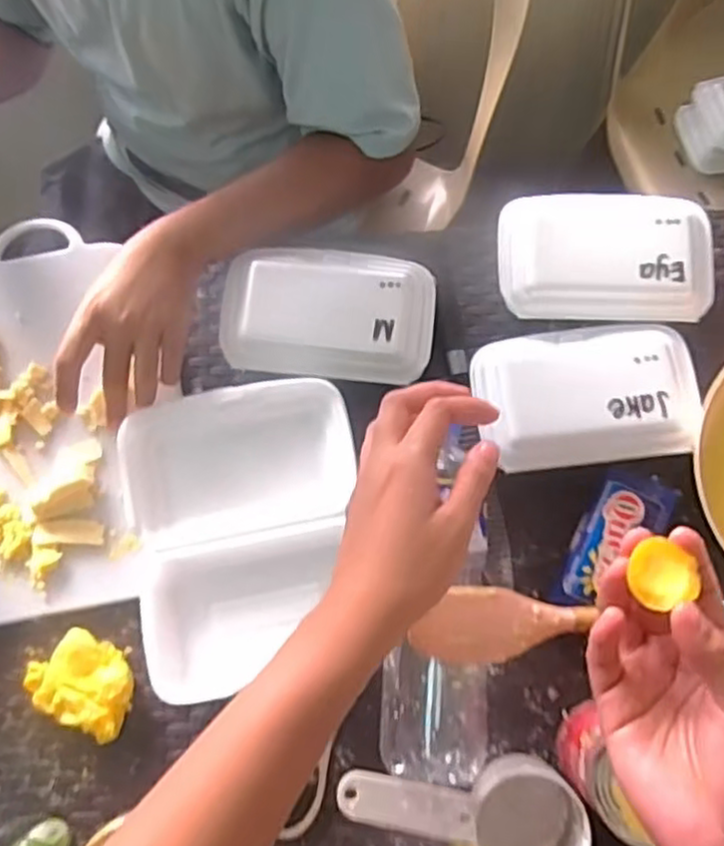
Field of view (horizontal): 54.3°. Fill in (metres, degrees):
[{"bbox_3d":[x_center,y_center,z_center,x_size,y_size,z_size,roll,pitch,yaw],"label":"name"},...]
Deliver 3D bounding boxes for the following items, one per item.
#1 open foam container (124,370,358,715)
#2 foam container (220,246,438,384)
[{"bbox_3d":[-0.092,0.089,0.573,0.189,0.042,0.237,-11,76,-1],"label":"open foam container"},{"bbox_3d":[-0.030,-0.098,0.616,0.186,0.052,0.117,5,76,3],"label":"foam container"}]

